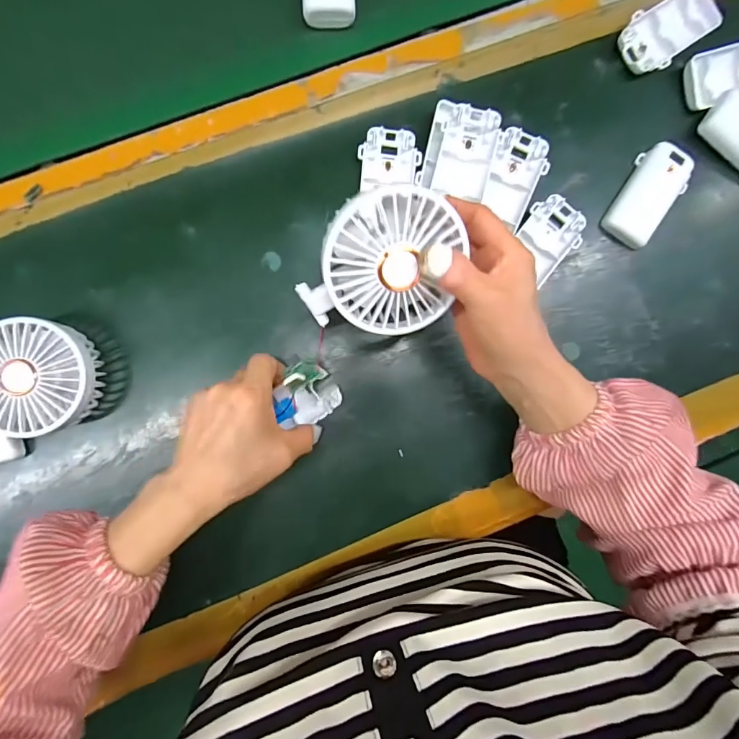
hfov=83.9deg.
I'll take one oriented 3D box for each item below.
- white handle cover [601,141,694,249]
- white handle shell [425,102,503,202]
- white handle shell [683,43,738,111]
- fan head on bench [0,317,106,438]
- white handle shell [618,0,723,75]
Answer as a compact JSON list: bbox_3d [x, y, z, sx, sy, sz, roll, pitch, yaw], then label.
[{"bbox_3d":[0.251,-0.155,0.367,0.047,0.012,0.093,29,86,-2],"label":"white handle cover"},{"bbox_3d":[0.077,-0.183,0.349,0.054,0.022,0.079,11,87,-3],"label":"white handle shell"},{"bbox_3d":[0.334,-0.269,0.372,0.097,0.014,0.050,-15,88,-4],"label":"white handle shell"},{"bbox_3d":[-0.256,0.005,0.320,0.090,0.048,0.082,0,87,-4],"label":"fan head on bench"},{"bbox_3d":[0.269,-0.304,0.370,0.095,0.014,0.050,-32,90,-4],"label":"white handle shell"}]

